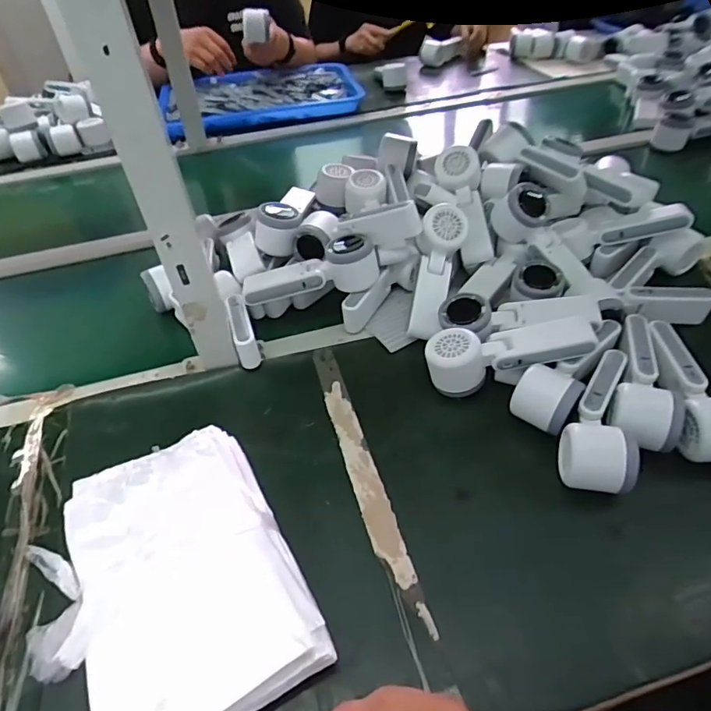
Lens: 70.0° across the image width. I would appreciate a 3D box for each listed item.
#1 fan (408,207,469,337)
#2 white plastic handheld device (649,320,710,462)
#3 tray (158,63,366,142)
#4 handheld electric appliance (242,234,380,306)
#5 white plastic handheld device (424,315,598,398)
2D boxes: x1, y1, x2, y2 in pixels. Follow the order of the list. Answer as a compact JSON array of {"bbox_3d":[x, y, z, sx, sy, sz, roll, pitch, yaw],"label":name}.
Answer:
[{"bbox_3d":[0.097,-0.099,0.611,0.054,0.051,0.170,10,76,11],"label":"fan"},{"bbox_3d":[0.335,0.023,0.494,0.059,0.053,0.163,5,48,6],"label":"white plastic handheld device"},{"bbox_3d":[-0.220,-0.603,1.198,0.472,0.053,0.289,-14,46,-9],"label":"tray"},{"bbox_3d":[-0.055,-0.109,0.614,0.162,0.055,0.057,-6,45,-1],"label":"handheld electric appliance"},{"bbox_3d":[0.159,-0.005,0.531,0.166,0.049,0.058,-13,47,8],"label":"white plastic handheld device"}]

